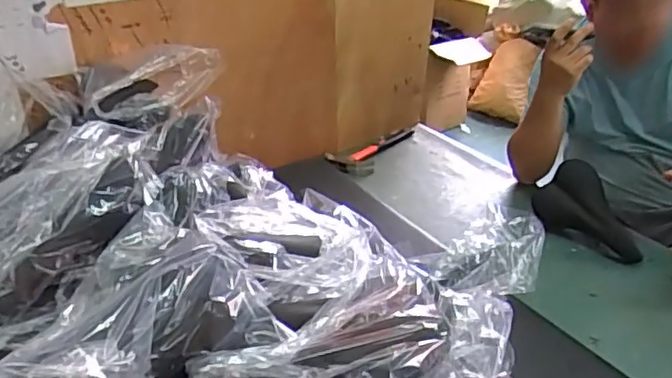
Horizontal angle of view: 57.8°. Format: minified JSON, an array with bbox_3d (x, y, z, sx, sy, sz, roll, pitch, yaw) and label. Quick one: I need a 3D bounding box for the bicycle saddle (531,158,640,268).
[{"bbox_3d":[0.562,0.048,1.354,0.108,0.156,0.245,-14,33,-21],"label":"bicycle saddle"}]

